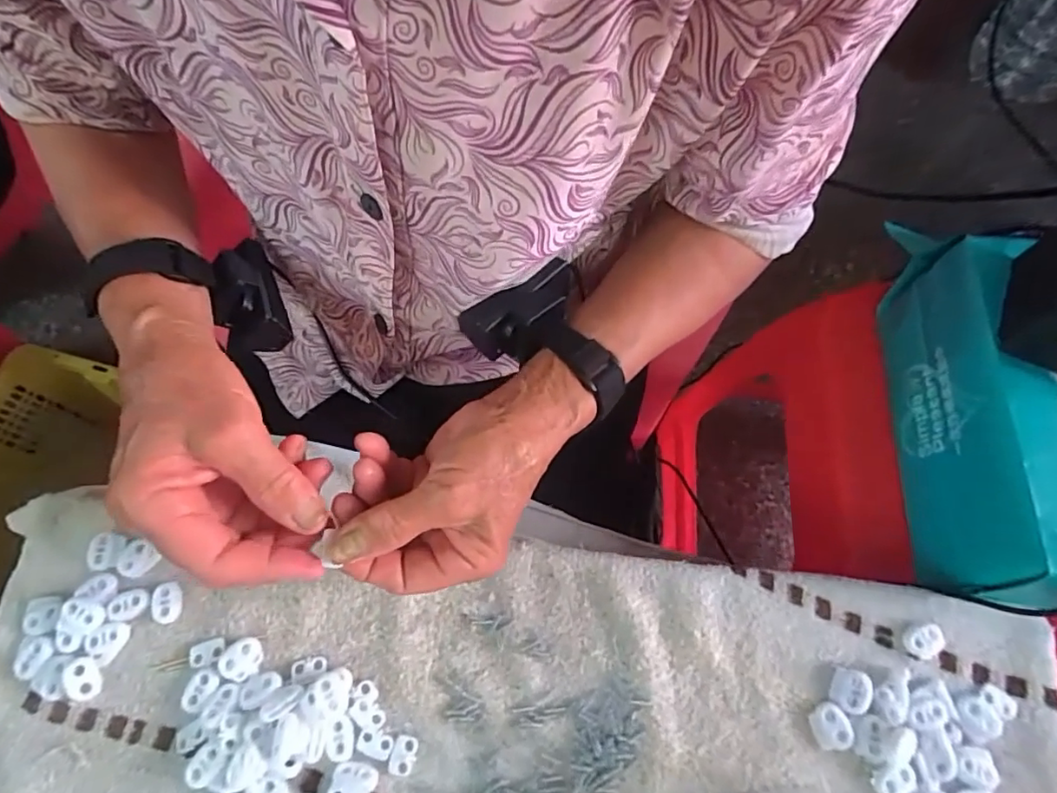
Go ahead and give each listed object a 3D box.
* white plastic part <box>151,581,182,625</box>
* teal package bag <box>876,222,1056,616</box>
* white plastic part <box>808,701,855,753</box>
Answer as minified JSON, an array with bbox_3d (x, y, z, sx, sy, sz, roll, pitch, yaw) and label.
[{"bbox_3d":[-0.207,0.118,0.317,0.015,0.006,0.022,-4,67,-2],"label":"white plastic part"},{"bbox_3d":[0.371,0.010,0.363,0.199,0.104,0.269,11,66,-1],"label":"teal package bag"},{"bbox_3d":[0.162,0.178,0.296,0.019,0.006,0.021,-23,69,-10],"label":"white plastic part"}]

